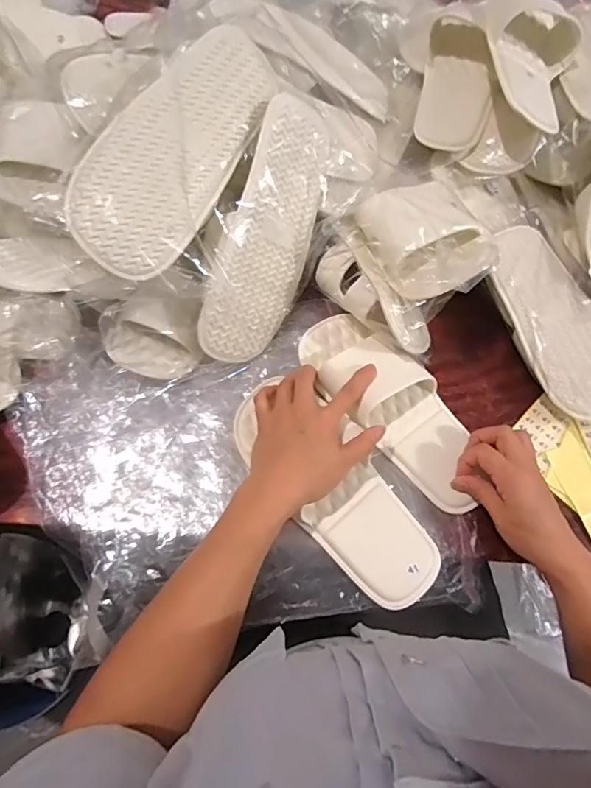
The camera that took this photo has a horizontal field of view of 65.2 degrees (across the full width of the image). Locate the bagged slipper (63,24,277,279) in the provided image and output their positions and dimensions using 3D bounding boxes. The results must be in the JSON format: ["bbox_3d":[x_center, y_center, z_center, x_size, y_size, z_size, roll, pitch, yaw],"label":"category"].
[{"bbox_3d":[-0.115,-0.235,0.449,0.107,0.070,0.266,34,76,-18],"label":"bagged slipper"}]

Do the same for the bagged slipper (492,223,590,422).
[{"bbox_3d":[0.296,-0.083,0.524,0.099,0.049,0.235,-20,68,-12],"label":"bagged slipper"}]

